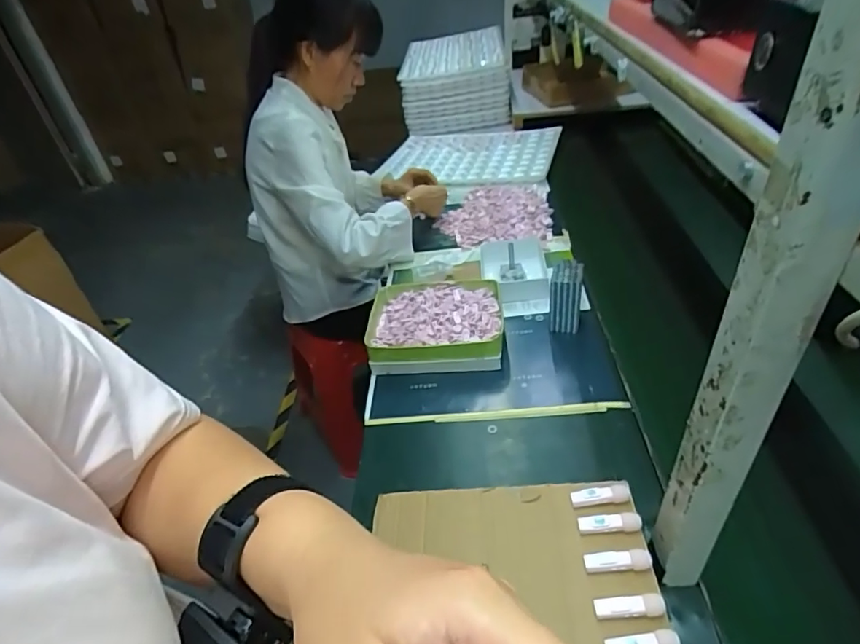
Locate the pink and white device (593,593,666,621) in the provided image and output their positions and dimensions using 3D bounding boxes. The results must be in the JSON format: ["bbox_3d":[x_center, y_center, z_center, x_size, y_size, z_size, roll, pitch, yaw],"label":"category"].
[{"bbox_3d":[0.189,0.270,0.487,0.062,0.013,0.019,-4,40,4],"label":"pink and white device"}]

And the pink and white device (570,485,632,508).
[{"bbox_3d":[0.191,0.196,0.579,0.062,0.014,0.018,-3,40,4],"label":"pink and white device"}]

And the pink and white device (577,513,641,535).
[{"bbox_3d":[0.193,0.216,0.553,0.063,0.015,0.019,-3,40,5],"label":"pink and white device"}]

